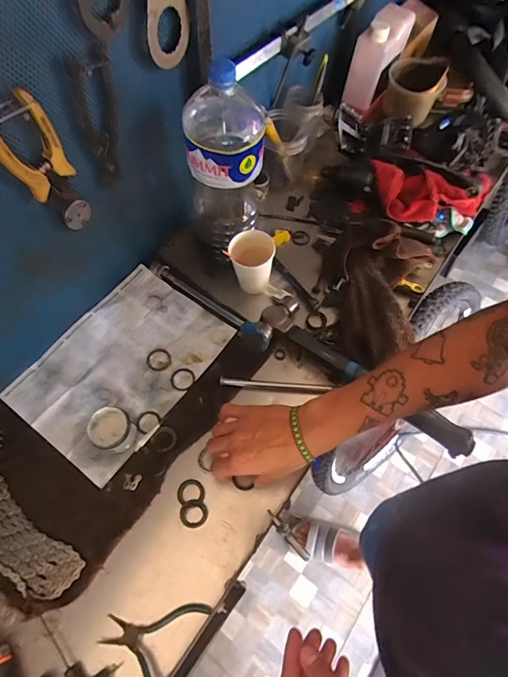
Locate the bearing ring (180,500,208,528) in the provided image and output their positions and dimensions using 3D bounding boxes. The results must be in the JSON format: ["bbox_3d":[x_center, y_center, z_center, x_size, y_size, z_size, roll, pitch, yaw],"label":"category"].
[{"bbox_3d":[-0.078,0.228,0.512,0.035,0.012,0.033,0,63,-1],"label":"bearing ring"}]

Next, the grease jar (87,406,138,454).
[{"bbox_3d":[-0.190,0.123,0.533,0.055,0.043,0.054,0,63,-1],"label":"grease jar"}]

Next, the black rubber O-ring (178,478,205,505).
[{"bbox_3d":[-0.084,0.202,0.524,0.034,0.010,0.031,0,63,-1],"label":"black rubber O-ring"}]

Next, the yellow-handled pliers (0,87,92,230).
[{"bbox_3d":[-0.227,-0.176,0.430,0.059,0.161,0.030,-31,67,-15],"label":"yellow-handled pliers"}]

